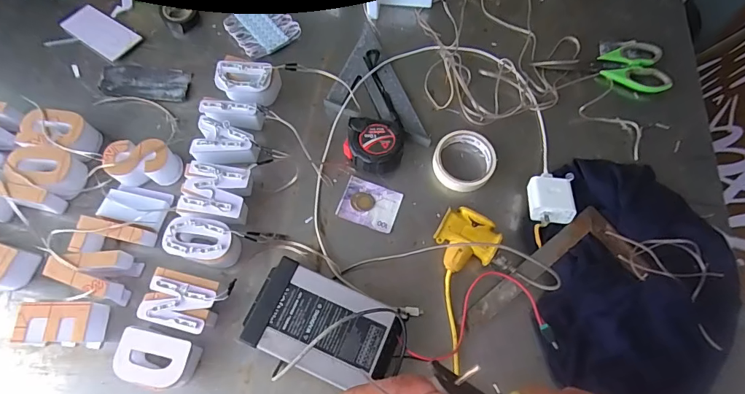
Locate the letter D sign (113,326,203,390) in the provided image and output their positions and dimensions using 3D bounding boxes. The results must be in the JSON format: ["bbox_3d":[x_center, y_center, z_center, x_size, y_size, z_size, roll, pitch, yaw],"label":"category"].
[{"bbox_3d":[-0.255,0.195,0.502,0.088,0.045,0.060,11,70,2],"label":"letter D sign"}]

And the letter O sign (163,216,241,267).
[{"bbox_3d":[-0.222,0.061,0.552,0.087,0.049,0.058,15,70,3],"label":"letter O sign"}]

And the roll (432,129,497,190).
[{"bbox_3d":[0.135,-0.055,0.617,0.090,0.024,0.095,1,70,-2],"label":"roll"}]

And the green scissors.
[{"bbox_3d":[0.384,-0.230,0.701,0.213,0.011,0.102,8,70,0],"label":"green scissors"}]

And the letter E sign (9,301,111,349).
[{"bbox_3d":[-0.376,0.155,0.509,0.084,0.047,0.053,3,70,-1],"label":"letter E sign"}]

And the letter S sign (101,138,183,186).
[{"bbox_3d":[-0.320,-0.046,0.588,0.092,0.046,0.057,-6,70,-5],"label":"letter S sign"}]

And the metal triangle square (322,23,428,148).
[{"bbox_3d":[-0.012,-0.166,0.662,0.125,0.017,0.225,-22,72,-10],"label":"metal triangle square"}]

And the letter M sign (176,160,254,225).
[{"bbox_3d":[-0.212,0.000,0.576,0.085,0.049,0.082,2,70,-3],"label":"letter M sign"}]

